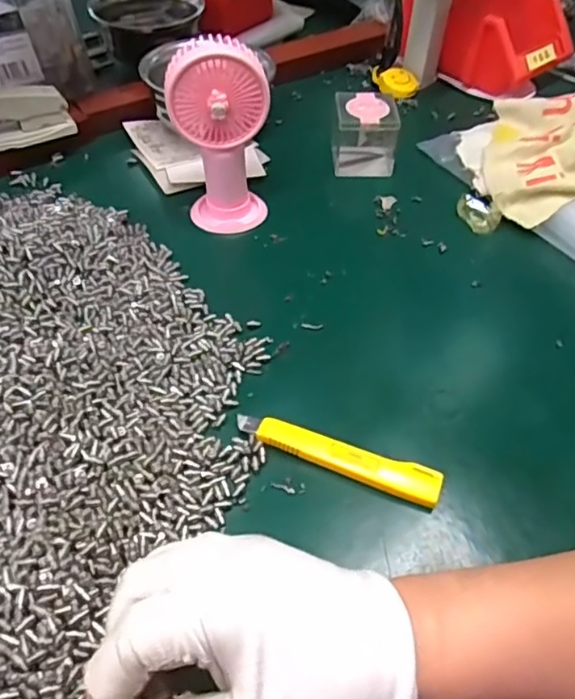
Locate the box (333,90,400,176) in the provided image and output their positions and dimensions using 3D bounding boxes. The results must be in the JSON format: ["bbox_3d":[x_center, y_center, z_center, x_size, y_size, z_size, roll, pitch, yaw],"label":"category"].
[{"bbox_3d":[0.073,-0.206,0.562,0.056,0.056,0.054,2,49,-1],"label":"box"}]

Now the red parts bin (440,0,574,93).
[{"bbox_3d":[0.255,-0.349,0.672,0.122,0.081,0.100,-34,58,-28],"label":"red parts bin"}]

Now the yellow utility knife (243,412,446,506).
[{"bbox_3d":[0.030,0.064,0.355,0.127,0.012,0.021,17,50,12],"label":"yellow utility knife"}]

